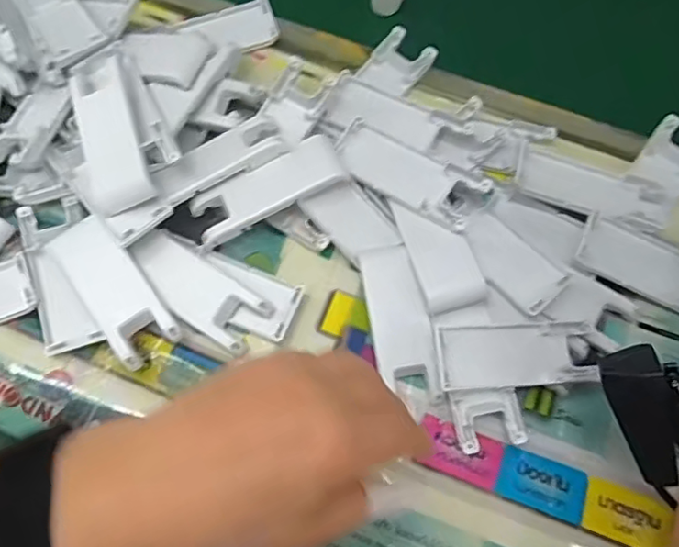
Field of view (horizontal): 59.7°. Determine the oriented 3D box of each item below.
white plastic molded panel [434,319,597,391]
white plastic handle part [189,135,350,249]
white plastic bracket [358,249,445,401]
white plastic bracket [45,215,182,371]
[{"bbox_3d":[0.109,0.050,0.368,0.092,0.008,0.040,-3,82,0],"label":"white plastic molded panel"},{"bbox_3d":[-0.046,-0.054,0.388,0.102,0.013,0.034,-28,68,0],"label":"white plastic handle part"},{"bbox_3d":[0.038,0.030,0.372,0.036,0.006,0.095,-11,79,2],"label":"white plastic bracket"},{"bbox_3d":[-0.142,0.010,0.372,0.037,0.013,0.104,-35,75,-14],"label":"white plastic bracket"}]

